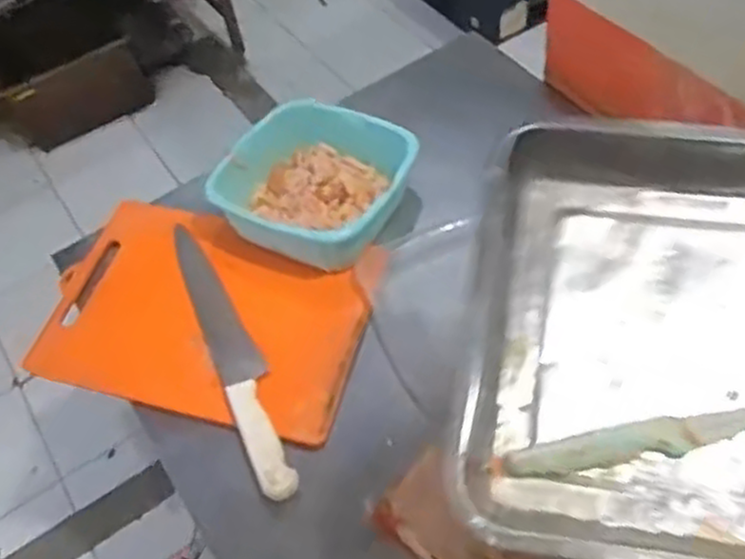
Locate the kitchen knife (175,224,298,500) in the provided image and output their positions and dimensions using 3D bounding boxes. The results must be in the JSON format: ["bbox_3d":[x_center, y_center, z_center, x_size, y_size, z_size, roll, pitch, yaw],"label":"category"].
[{"bbox_3d":[-0.153,0.065,0.803,0.044,0.013,0.362,-21,54,-12],"label":"kitchen knife"}]

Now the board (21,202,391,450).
[{"bbox_3d":[-0.187,0.033,0.843,0.357,0.019,0.248,11,53,15],"label":"board"}]

